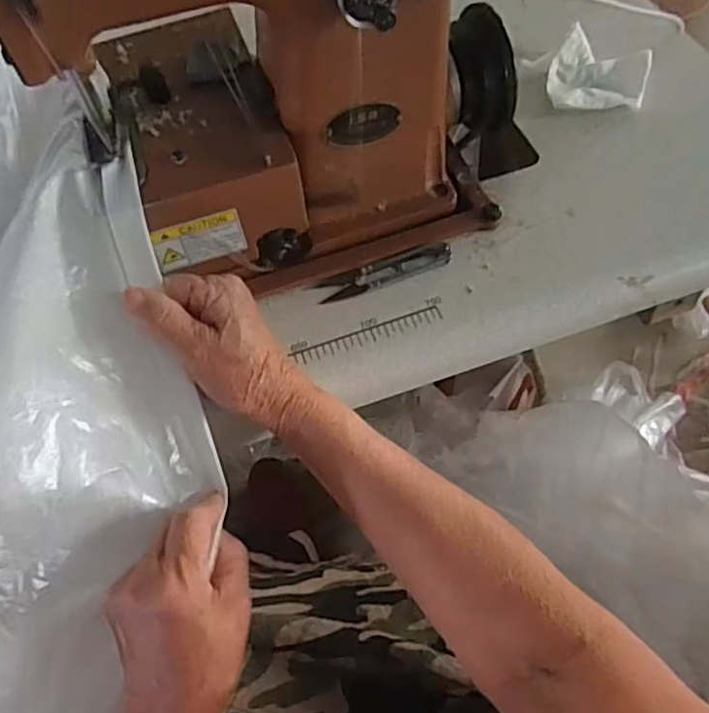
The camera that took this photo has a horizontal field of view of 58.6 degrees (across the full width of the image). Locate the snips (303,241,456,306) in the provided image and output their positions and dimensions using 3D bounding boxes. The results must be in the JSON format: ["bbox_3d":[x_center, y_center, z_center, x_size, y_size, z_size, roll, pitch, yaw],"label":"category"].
[{"bbox_3d":[0.021,-0.063,0.468,0.104,0.005,0.023,-17,60,-6],"label":"snips"}]

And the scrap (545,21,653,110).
[{"bbox_3d":[0.213,-0.246,0.553,0.079,0.023,0.088,16,62,13],"label":"scrap"}]

